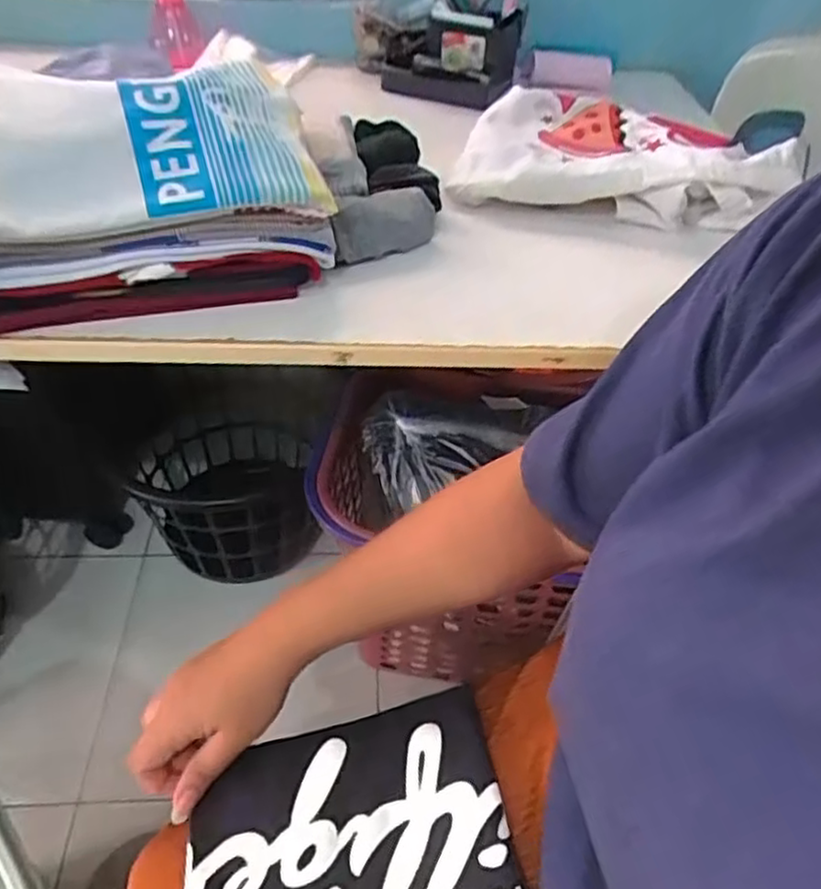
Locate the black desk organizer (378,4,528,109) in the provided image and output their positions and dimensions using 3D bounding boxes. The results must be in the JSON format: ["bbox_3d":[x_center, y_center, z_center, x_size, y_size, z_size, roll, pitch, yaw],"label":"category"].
[{"bbox_3d":[0.052,-0.505,0.892,0.165,0.089,0.134,11,45,5],"label":"black desk organizer"}]

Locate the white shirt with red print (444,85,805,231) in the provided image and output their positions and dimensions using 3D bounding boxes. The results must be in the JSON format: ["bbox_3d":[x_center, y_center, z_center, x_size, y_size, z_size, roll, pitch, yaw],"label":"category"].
[{"bbox_3d":[0.203,-0.290,0.693,0.305,0.068,0.164,7,45,2],"label":"white shirt with red print"}]

